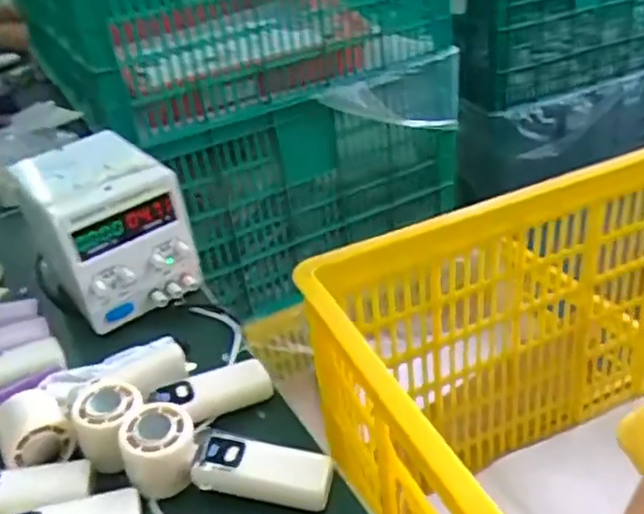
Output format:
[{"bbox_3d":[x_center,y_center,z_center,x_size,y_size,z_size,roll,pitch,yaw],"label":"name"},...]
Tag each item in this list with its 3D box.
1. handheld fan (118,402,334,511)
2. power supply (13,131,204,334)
[{"bbox_3d":[-0.075,0.163,0.520,0.168,0.055,0.054,11,36,6],"label":"handheld fan"},{"bbox_3d":[-0.235,-0.036,0.731,0.130,0.139,0.157,-27,38,-27],"label":"power supply"}]

